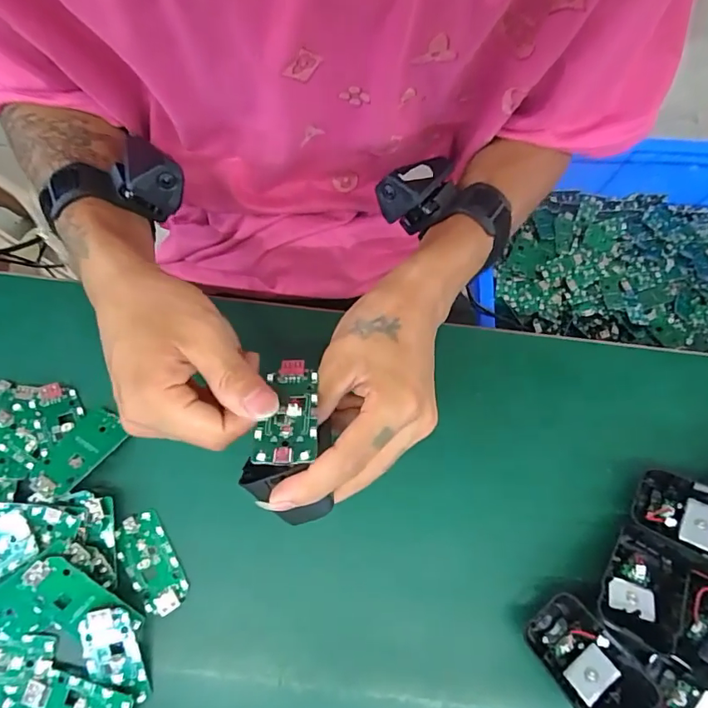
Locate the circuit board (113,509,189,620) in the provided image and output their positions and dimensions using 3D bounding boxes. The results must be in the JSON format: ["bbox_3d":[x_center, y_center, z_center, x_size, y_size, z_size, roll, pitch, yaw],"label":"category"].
[{"bbox_3d":[-0.132,0.135,0.313,0.031,0.006,0.063,-29,78,-8],"label":"circuit board"}]

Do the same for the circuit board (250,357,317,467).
[{"bbox_3d":[-0.034,0.030,0.254,0.030,0.010,0.060,3,48,-1],"label":"circuit board"}]

